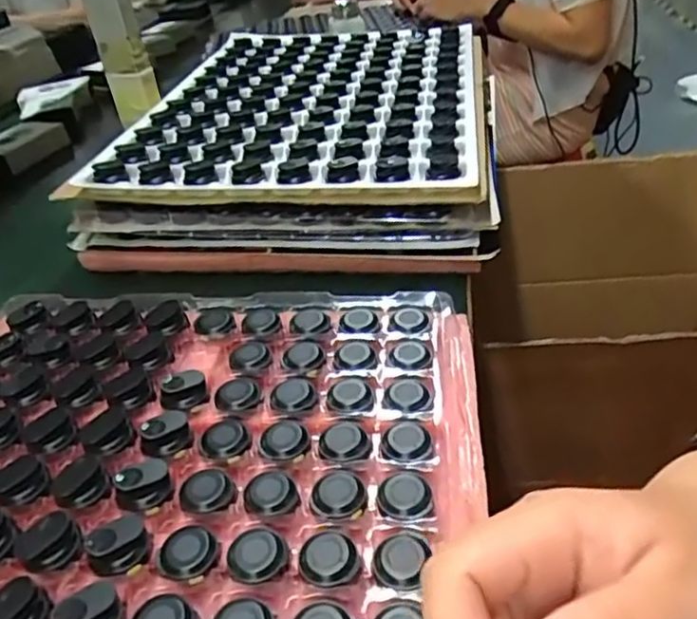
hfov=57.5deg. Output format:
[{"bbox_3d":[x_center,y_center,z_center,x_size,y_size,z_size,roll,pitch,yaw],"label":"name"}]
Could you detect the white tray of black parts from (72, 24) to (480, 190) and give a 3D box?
[{"bbox_3d":[-0.047,-0.255,0.736,0.374,0.022,0.496,-2,35,11],"label":"white tray of black parts"}]

